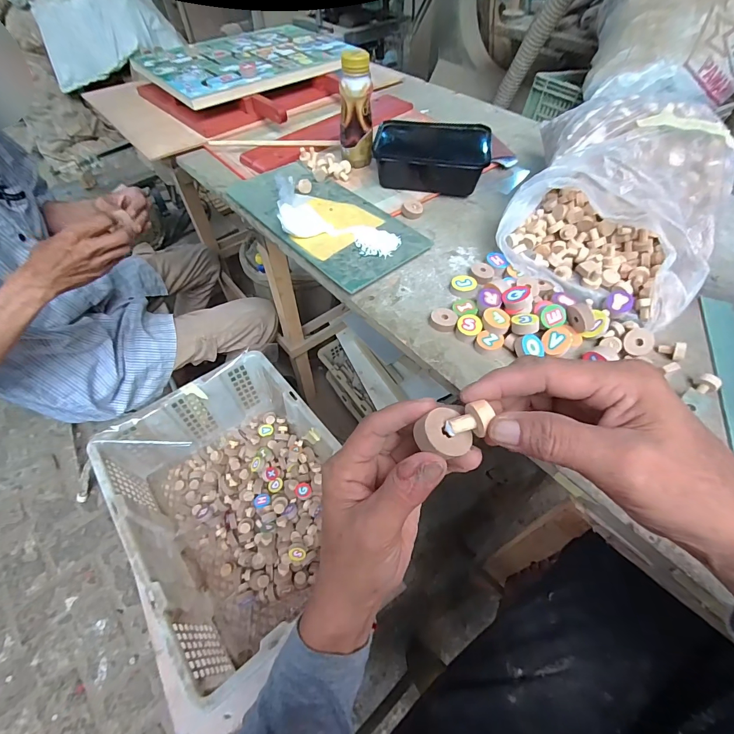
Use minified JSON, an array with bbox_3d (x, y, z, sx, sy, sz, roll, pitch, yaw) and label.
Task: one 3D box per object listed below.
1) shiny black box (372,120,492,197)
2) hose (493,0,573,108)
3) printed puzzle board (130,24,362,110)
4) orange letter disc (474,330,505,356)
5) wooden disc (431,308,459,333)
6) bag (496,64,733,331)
[{"bbox_3d":[0.099,-0.329,0.577,0.167,0.057,0.103,7,54,5],"label":"shiny black box"},{"bbox_3d":[0.602,-1.179,1.329,0.100,0.434,0.065,45,63,4],"label":"hose"},{"bbox_3d":[-0.242,-0.641,0.771,0.394,0.018,0.324,-34,60,-23],"label":"printed puzzle board"},{"bbox_3d":[0.132,-0.025,0.398,0.028,0.012,0.024,31,59,21],"label":"orange letter disc"},{"bbox_3d":[0.086,-0.053,0.415,0.028,0.012,0.025,13,54,10],"label":"wooden disc"},{"bbox_3d":[0.309,-0.218,0.455,0.227,0.137,0.321,22,56,16],"label":"bag"}]

